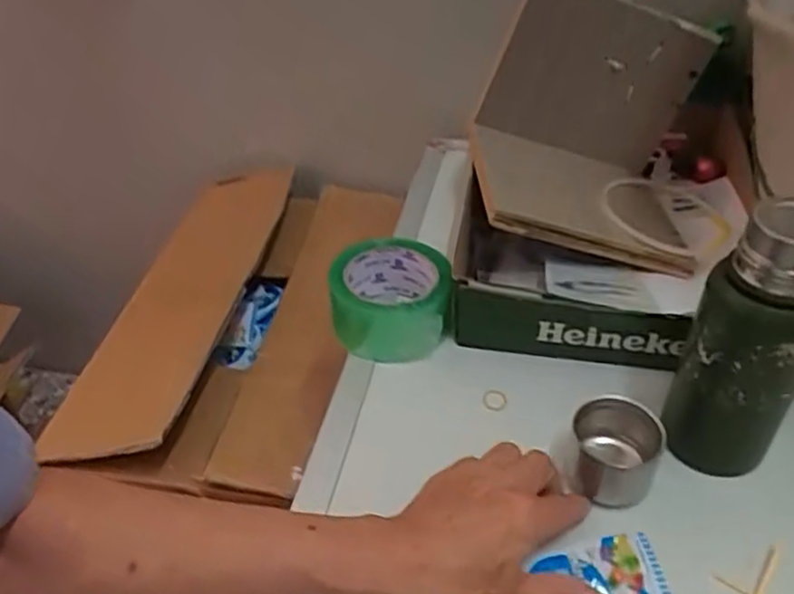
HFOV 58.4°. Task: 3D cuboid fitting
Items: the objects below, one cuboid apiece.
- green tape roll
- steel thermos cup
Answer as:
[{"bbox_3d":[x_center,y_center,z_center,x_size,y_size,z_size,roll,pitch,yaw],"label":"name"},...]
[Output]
[{"bbox_3d":[-0.004,-0.002,0.614,0.100,0.069,0.096,-1,39,1],"label":"green tape roll"},{"bbox_3d":[0.151,0.106,0.494,0.059,0.044,0.059,-1,39,1],"label":"steel thermos cup"}]

